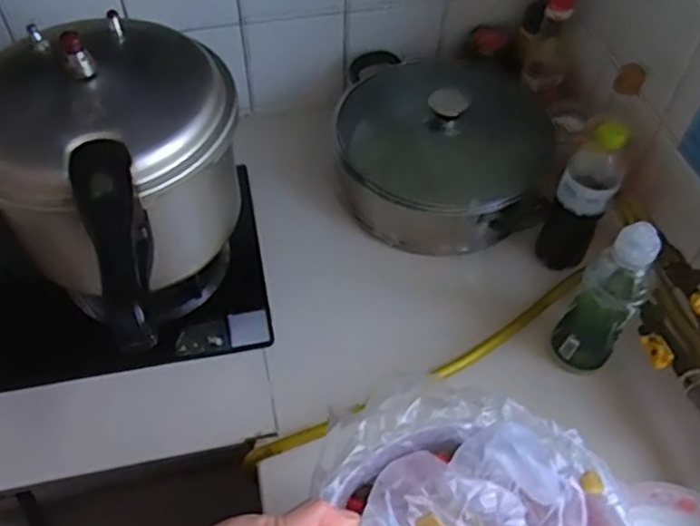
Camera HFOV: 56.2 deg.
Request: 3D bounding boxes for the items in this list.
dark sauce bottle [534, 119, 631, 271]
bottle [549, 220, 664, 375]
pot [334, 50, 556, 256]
[{"bbox_3d":[0.291,-0.078,0.818,0.063,0.216,0.053,29,59,17],"label":"dark sauce bottle"},{"bbox_3d":[0.285,0.043,0.727,0.073,0.209,0.063,34,60,20],"label":"bottle"},{"bbox_3d":[0.135,-0.178,0.951,0.303,0.157,0.280,1,55,-1],"label":"pot"}]

